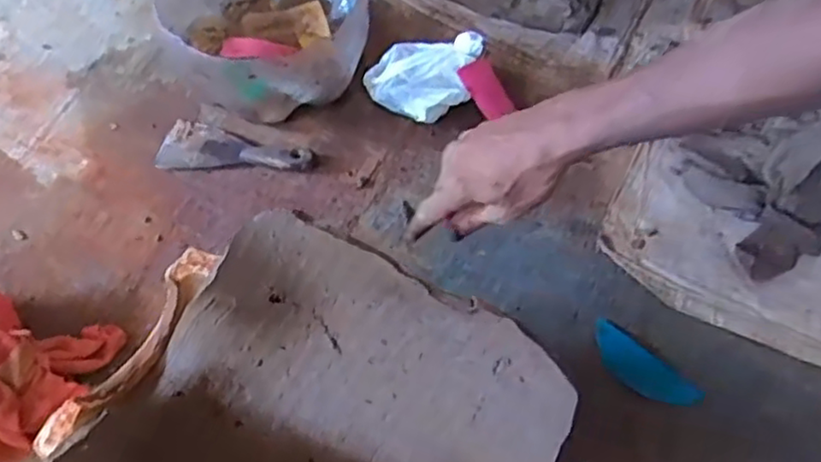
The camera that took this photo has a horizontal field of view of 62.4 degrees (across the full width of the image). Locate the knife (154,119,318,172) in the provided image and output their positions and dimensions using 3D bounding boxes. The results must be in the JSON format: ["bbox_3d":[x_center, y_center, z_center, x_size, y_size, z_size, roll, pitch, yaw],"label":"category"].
[{"bbox_3d":[-0.205,-0.101,0.806,0.181,0.029,0.068,7,60,1],"label":"knife"}]

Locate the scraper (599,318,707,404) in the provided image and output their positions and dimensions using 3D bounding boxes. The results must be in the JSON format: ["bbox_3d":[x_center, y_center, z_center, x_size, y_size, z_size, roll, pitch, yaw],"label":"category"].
[{"bbox_3d":[0.235,0.140,0.689,0.118,0.013,0.045,38,65,18],"label":"scraper"}]

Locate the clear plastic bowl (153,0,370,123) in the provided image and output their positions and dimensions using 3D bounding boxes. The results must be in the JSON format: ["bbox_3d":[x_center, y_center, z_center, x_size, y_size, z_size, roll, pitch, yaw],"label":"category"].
[{"bbox_3d":[-0.174,-0.252,0.837,0.232,0.129,0.249,1,60,-2],"label":"clear plastic bowl"}]

